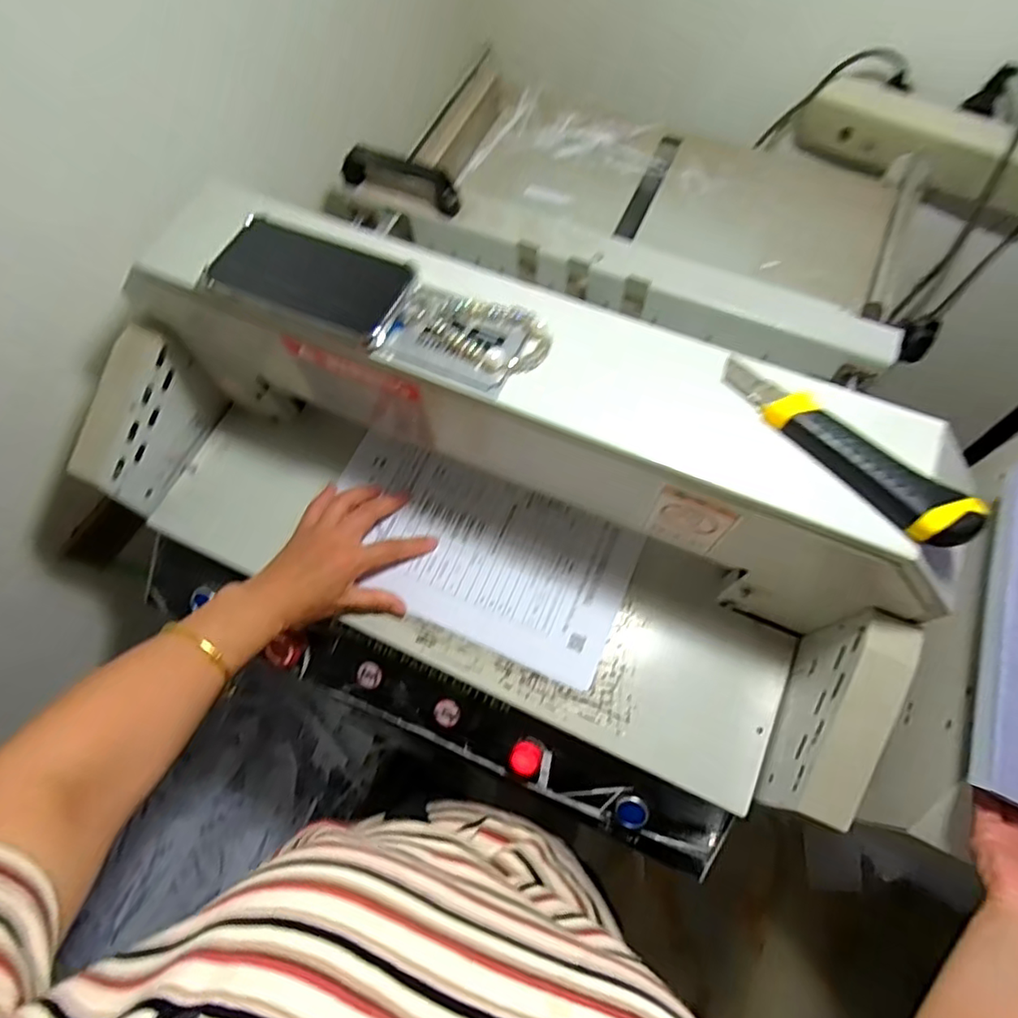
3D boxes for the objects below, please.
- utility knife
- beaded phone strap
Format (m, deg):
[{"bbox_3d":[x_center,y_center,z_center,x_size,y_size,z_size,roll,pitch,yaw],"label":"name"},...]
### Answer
[{"bbox_3d":[0.204,-0.040,0.370,0.032,0.020,0.170,-42,72,-14],"label":"utility knife"},{"bbox_3d":[-0.023,-0.125,0.420,0.105,0.012,0.049,19,69,9],"label":"beaded phone strap"}]

